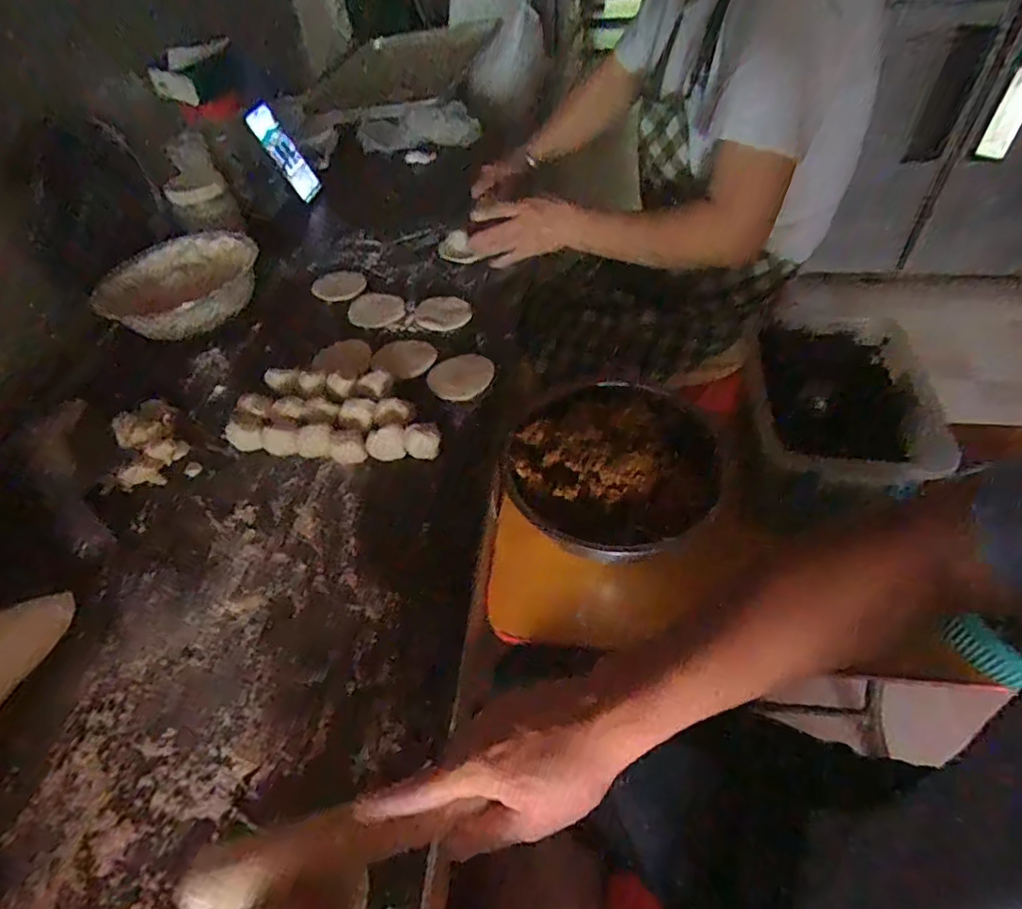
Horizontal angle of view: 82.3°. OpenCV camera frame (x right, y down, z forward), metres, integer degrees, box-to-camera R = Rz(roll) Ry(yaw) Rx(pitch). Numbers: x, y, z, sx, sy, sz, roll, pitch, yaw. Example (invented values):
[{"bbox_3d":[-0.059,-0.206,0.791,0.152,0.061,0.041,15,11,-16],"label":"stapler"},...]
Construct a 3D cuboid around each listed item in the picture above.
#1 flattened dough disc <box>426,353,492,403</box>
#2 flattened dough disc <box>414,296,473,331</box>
[{"bbox_3d":[-0.061,-0.095,0.711,0.077,0.017,0.062,-16,48,-12],"label":"flattened dough disc"},{"bbox_3d":[-0.093,-0.196,0.805,0.081,0.019,0.056,10,49,12],"label":"flattened dough disc"}]

